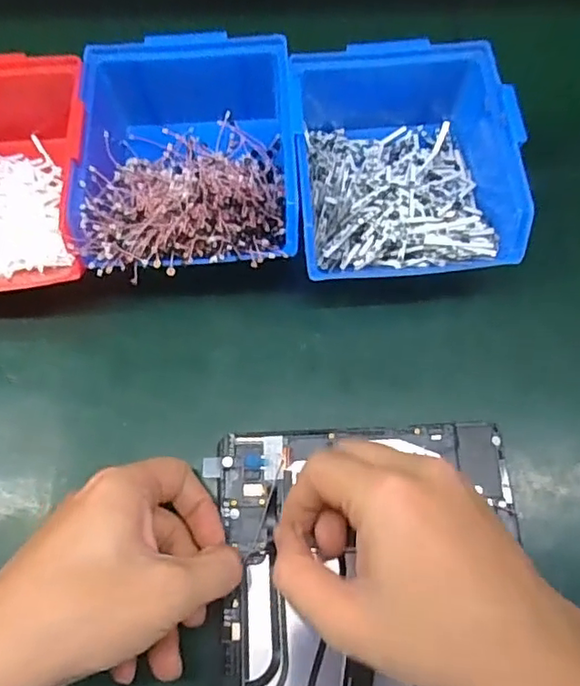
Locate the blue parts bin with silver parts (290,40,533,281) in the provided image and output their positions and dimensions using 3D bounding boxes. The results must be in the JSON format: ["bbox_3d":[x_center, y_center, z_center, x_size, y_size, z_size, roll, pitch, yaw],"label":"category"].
[{"bbox_3d":[0.064,-0.108,0.347,0.123,0.064,0.150,-4,68,-1],"label":"blue parts bin with silver parts"}]

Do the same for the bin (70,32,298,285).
[{"bbox_3d":[-0.058,-0.107,0.347,0.123,0.060,0.144,-6,77,-1],"label":"bin"}]

